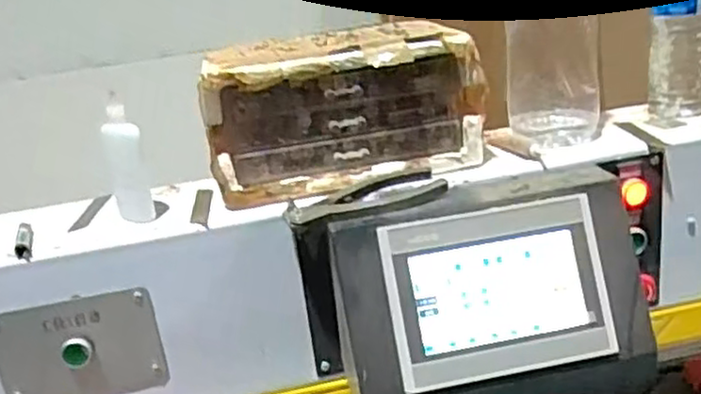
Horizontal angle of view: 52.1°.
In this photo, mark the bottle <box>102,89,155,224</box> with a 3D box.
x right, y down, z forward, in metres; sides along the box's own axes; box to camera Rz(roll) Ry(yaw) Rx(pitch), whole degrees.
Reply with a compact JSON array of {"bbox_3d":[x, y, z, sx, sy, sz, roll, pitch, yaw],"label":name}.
[{"bbox_3d":[-0.216,-0.031,0.698,0.029,0.125,0.038,-21,24,-32],"label":"bottle"}]

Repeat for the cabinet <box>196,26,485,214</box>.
[{"bbox_3d":[-0.012,-0.092,0.757,0.275,0.139,0.157,-11,20,-9],"label":"cabinet"}]

